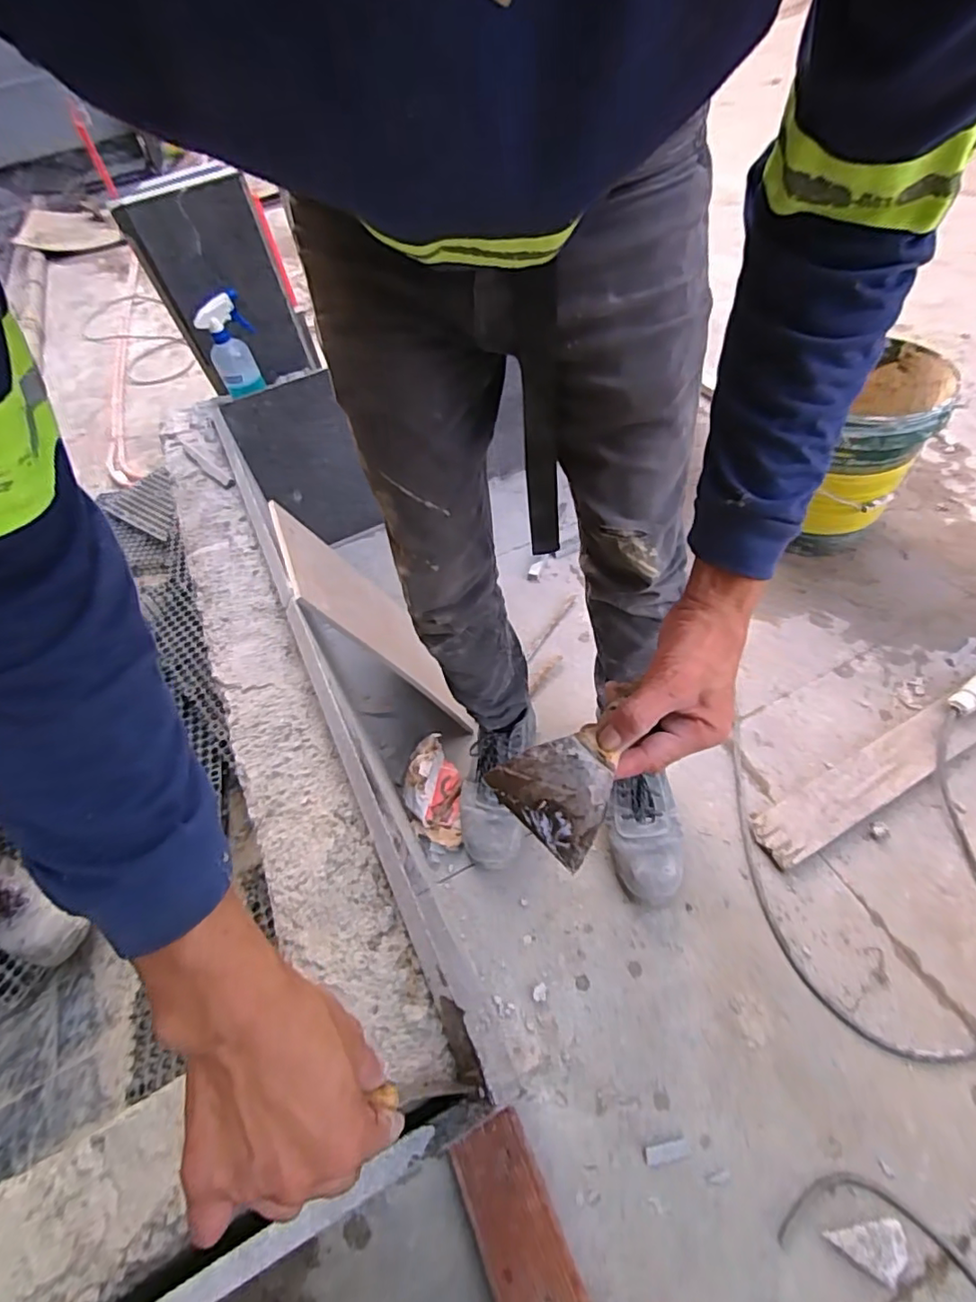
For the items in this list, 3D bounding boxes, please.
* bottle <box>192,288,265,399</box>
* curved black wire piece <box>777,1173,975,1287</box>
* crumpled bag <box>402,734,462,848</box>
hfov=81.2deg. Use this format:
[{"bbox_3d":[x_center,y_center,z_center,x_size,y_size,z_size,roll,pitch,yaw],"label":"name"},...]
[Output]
[{"bbox_3d":[-0.479,-0.566,1.070,0.092,0.190,0.075,-25,53,-10],"label":"bottle"},{"bbox_3d":[0.432,0.629,0.607,0.221,0.009,0.083,11,56,17],"label":"curved black wire piece"},{"bbox_3d":[-0.093,0.225,0.938,0.085,0.072,0.175,-7,52,4],"label":"crumpled bag"}]

